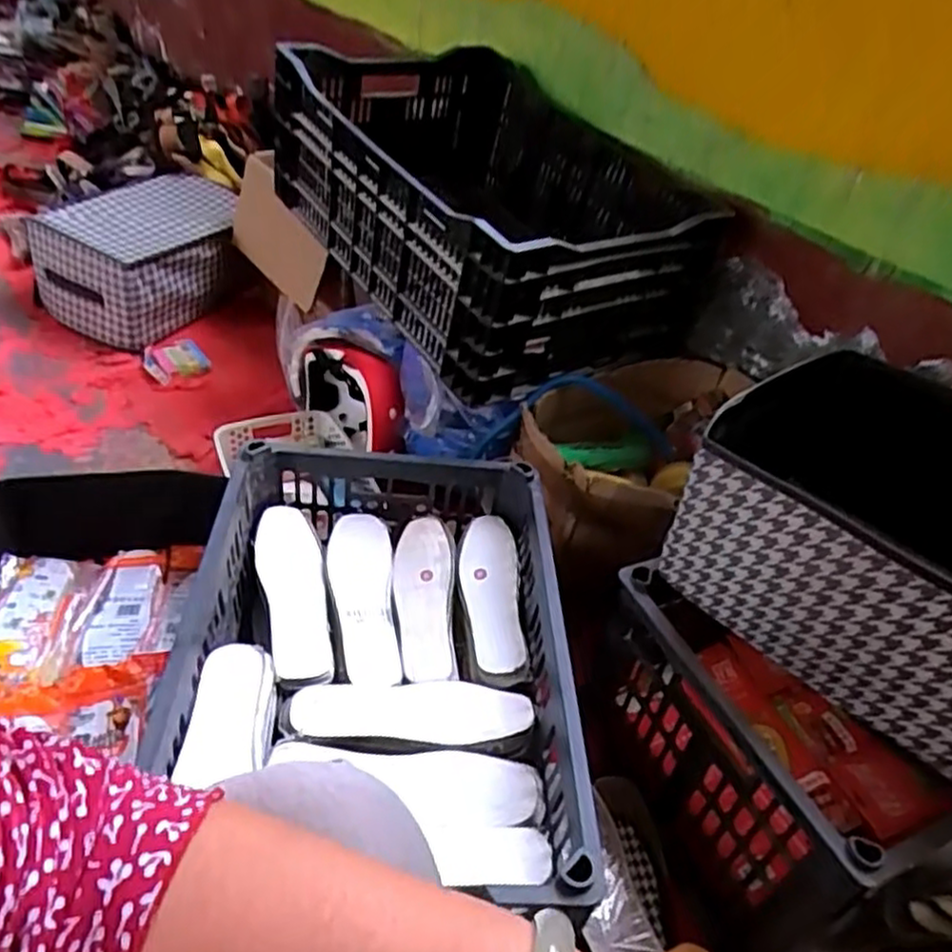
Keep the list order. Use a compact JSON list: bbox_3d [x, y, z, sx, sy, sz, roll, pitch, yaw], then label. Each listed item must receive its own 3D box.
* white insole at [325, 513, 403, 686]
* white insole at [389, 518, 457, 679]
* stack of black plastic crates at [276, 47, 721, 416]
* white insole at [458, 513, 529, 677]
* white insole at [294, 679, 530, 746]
[{"bbox_3d":[-0.124,0.126,0.798,0.070,0.011,0.228,-1,43,-10],"label":"white insole"},{"bbox_3d":[-0.059,0.132,0.817,0.064,0.018,0.218,2,43,-7],"label":"white insole"},{"bbox_3d":[-0.001,-0.424,1.137,0.427,0.247,0.654,-22,50,-29],"label":"stack of black plastic crates"},{"bbox_3d":[0.017,0.124,0.810,0.063,0.014,0.211,3,43,-6],"label":"white insole"},{"bbox_3d":[-0.060,0.220,0.698,0.220,0.024,0.068,4,42,-4],"label":"white insole"}]

